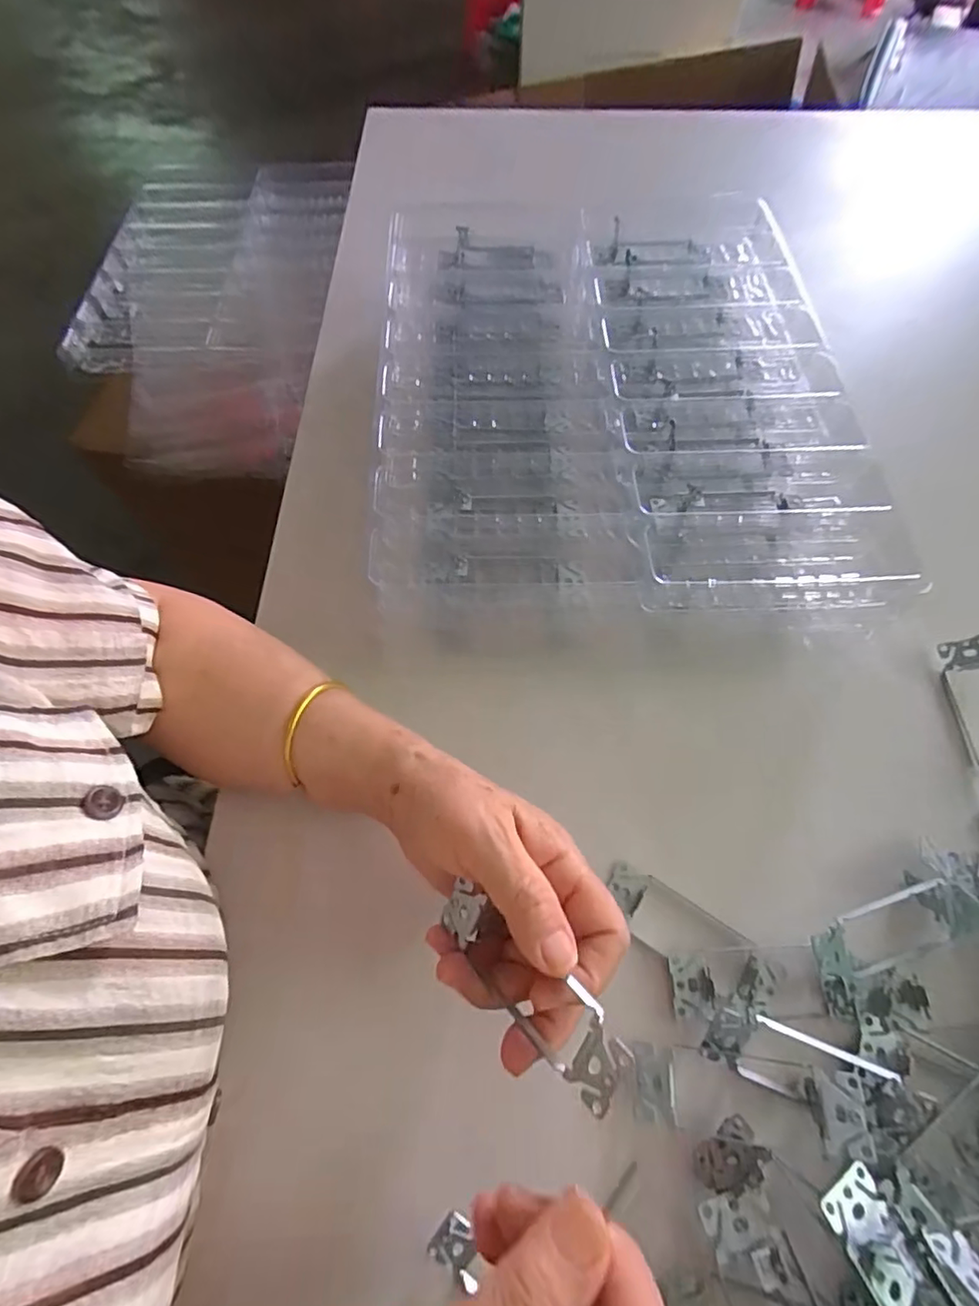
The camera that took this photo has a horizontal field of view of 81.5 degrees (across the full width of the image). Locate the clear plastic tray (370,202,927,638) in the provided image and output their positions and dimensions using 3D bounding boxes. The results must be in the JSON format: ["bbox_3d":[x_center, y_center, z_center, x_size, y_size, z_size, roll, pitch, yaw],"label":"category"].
[{"bbox_3d":[0.093,-0.210,0.448,0.348,0.050,0.417,-2,63,1],"label":"clear plastic tray"}]

